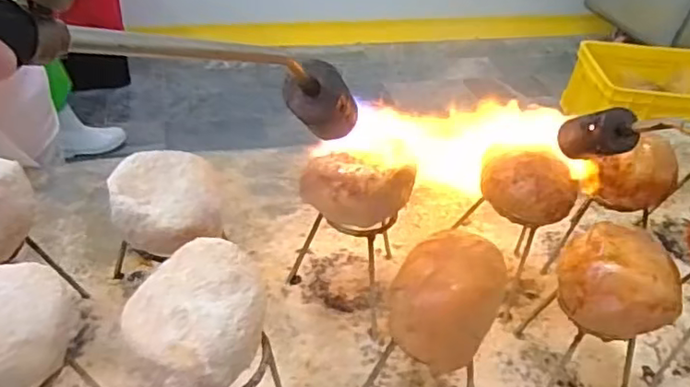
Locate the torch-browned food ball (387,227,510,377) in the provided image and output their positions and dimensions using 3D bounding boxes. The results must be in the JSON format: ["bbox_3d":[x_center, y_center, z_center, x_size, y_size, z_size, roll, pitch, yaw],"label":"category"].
[{"bbox_3d":[0.096,0.097,0.582,0.104,0.084,0.111,24,42,20],"label":"torch-browned food ball"}]

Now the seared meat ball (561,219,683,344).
[{"bbox_3d":[0.282,0.092,0.624,0.118,0.079,0.091,18,41,14],"label":"seared meat ball"}]

